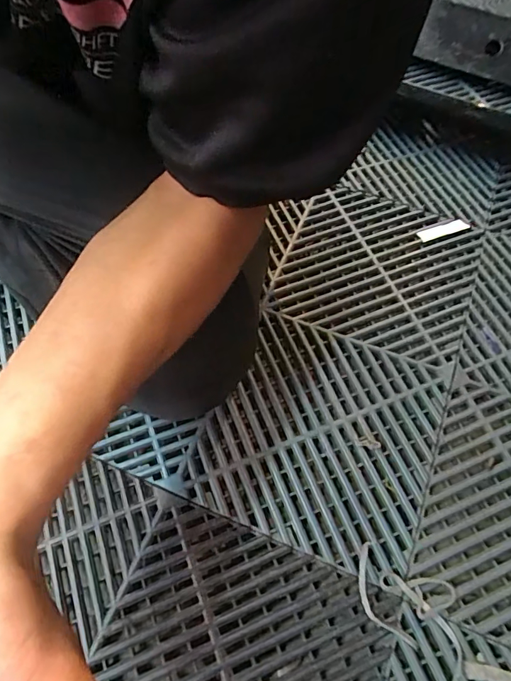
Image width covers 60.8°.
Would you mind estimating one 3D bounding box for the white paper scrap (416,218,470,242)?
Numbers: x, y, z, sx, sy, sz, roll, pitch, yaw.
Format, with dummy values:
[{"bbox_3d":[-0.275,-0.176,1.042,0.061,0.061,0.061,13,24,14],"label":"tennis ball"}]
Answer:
[{"bbox_3d":[0.217,-0.129,0.507,0.059,0.008,0.018,-17,63,-10],"label":"white paper scrap"}]

